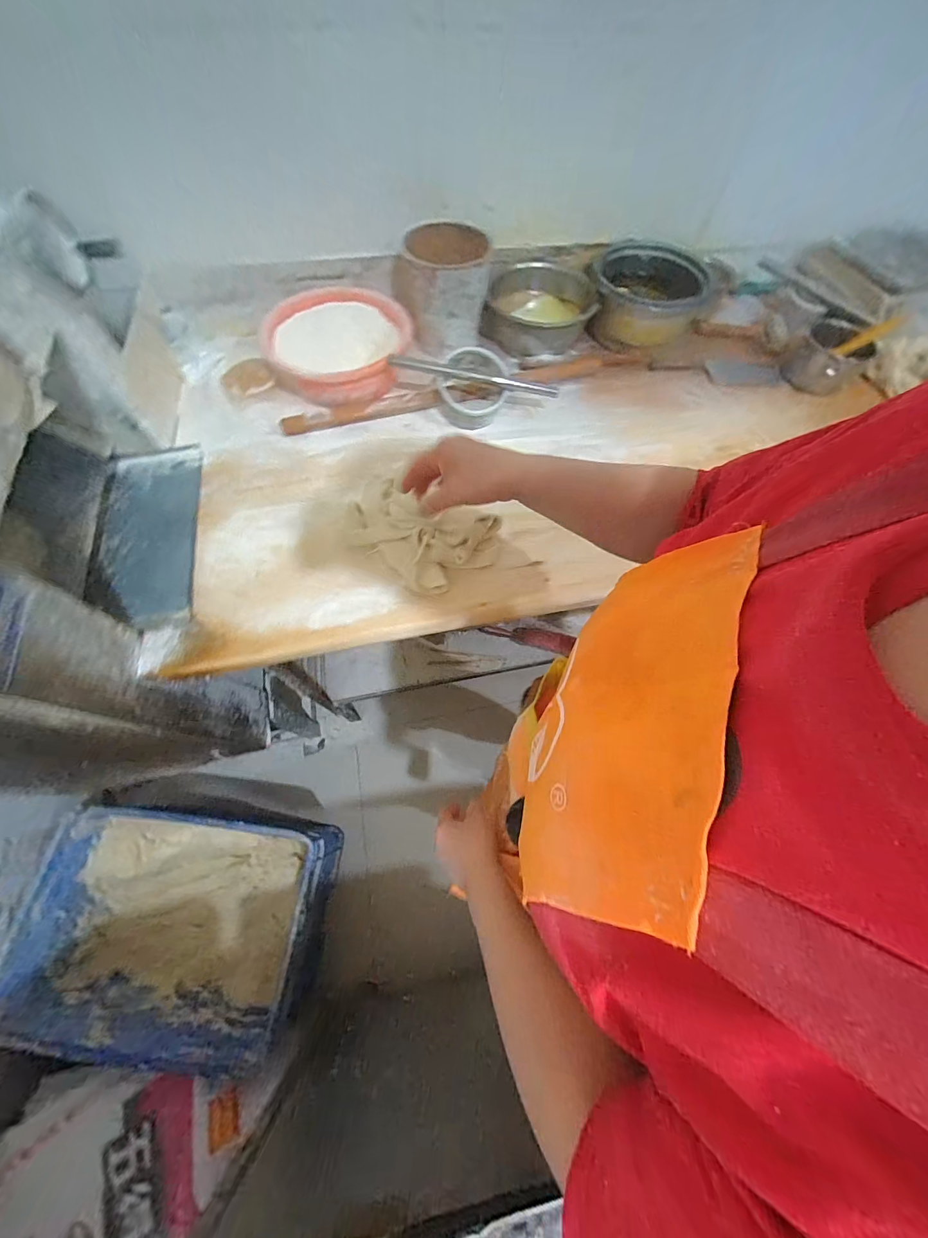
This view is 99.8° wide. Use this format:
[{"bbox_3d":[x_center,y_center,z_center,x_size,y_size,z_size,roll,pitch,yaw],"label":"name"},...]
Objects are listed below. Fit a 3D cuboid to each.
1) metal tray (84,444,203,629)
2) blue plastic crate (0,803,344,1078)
[{"bbox_3d":[-0.492,-0.136,0.606,0.145,0.027,0.313,-8,66,-6],"label":"metal tray"},{"bbox_3d":[-0.645,0.691,0.923,0.584,0.270,0.408,7,65,0],"label":"blue plastic crate"}]

